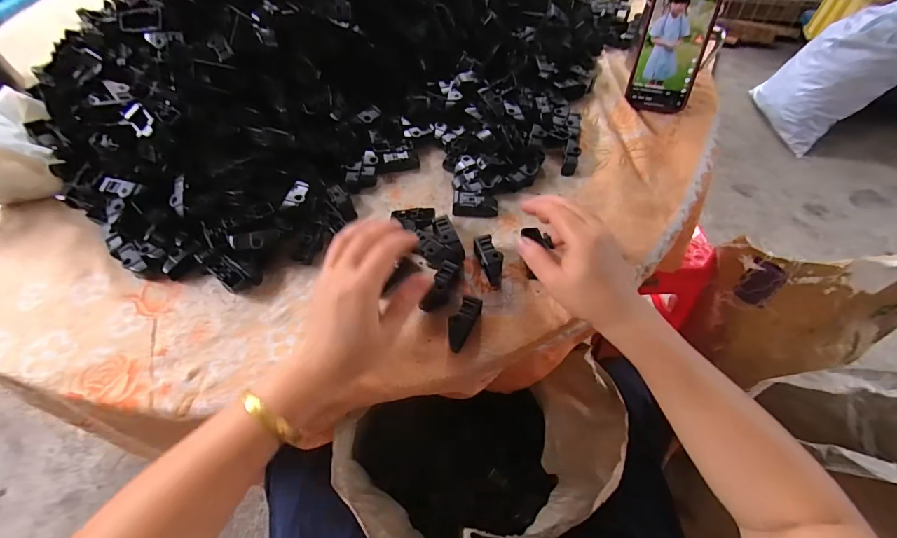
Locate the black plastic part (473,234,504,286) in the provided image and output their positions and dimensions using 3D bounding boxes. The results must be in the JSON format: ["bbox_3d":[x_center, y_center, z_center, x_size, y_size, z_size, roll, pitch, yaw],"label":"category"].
[{"bbox_3d":[0.040,-0.010,0.390,0.025,0.022,0.047,-7,57,-2],"label":"black plastic part"}]

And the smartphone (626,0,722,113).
[{"bbox_3d":[0.271,-0.275,0.488,0.072,0.155,0.014,12,24,9],"label":"smartphone"}]

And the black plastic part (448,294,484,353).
[{"bbox_3d":[0.013,0.047,0.355,0.020,0.027,0.048,19,60,14],"label":"black plastic part"}]

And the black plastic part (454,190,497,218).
[{"bbox_3d":[0.029,-0.069,0.437,0.048,0.016,0.027,3,58,4],"label":"black plastic part"}]

